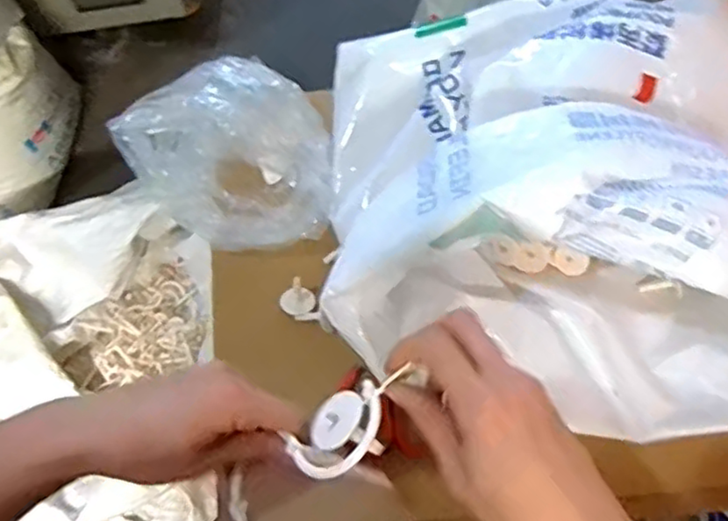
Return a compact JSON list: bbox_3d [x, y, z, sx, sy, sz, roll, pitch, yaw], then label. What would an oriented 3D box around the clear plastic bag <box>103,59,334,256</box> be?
[{"bbox_3d":[-0.134,-0.103,0.673,0.200,0.140,0.173,-17,70,-5],"label":"clear plastic bag"}]

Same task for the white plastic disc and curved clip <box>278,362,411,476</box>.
[{"bbox_3d":[-0.008,0.096,0.367,0.055,0.024,0.049,-28,38,26],"label":"white plastic disc and curved clip"}]

